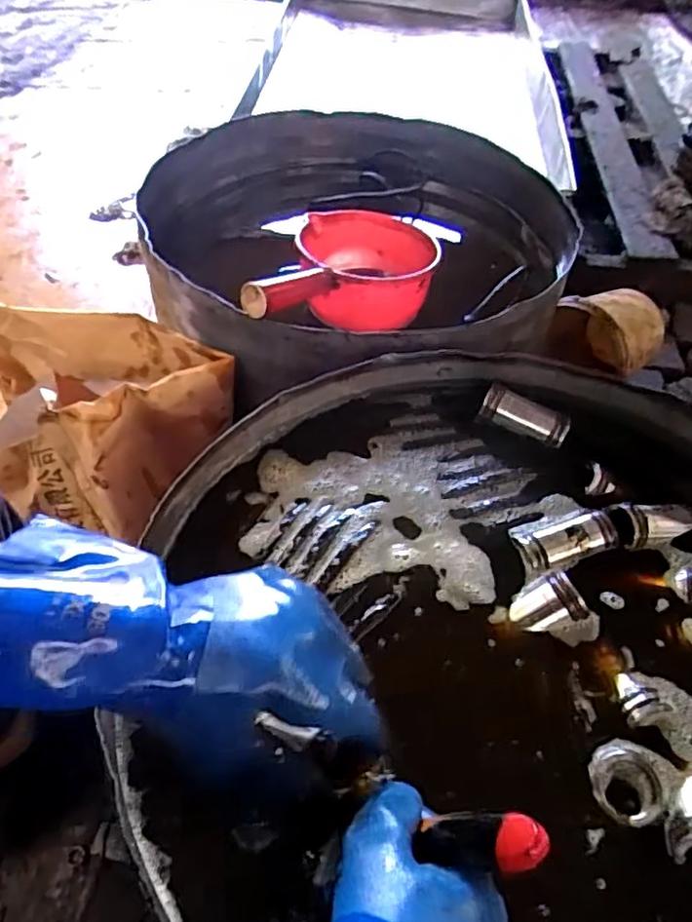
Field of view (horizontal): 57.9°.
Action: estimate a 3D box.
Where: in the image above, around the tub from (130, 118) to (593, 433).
[{"bbox_3d":[0.023,-0.273,0.857,0.528,0.204,0.570,36,59,25],"label":"tub"}]

